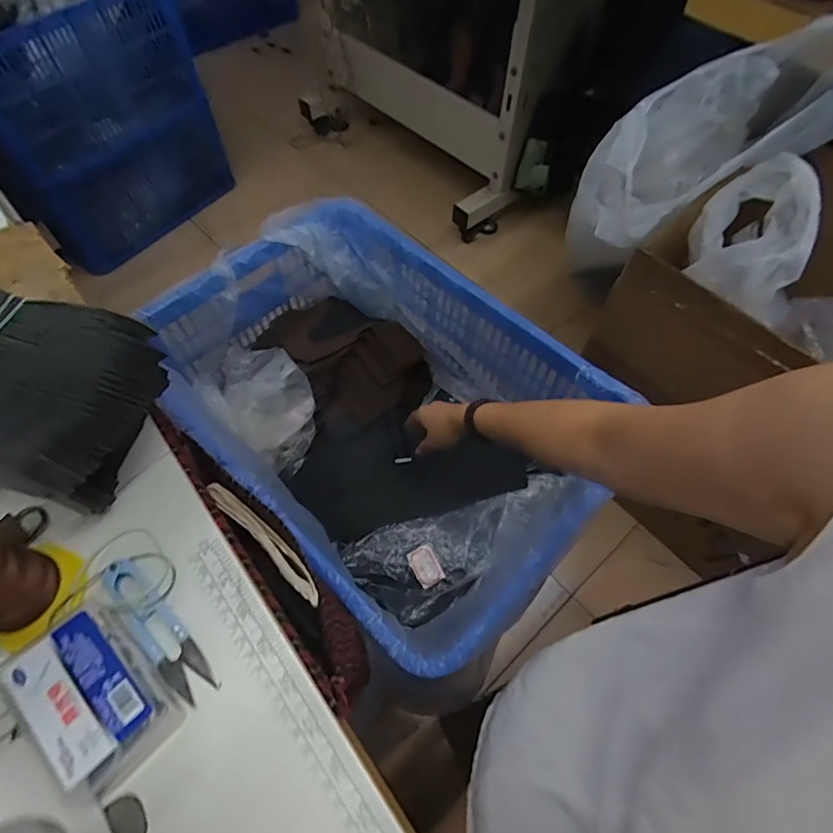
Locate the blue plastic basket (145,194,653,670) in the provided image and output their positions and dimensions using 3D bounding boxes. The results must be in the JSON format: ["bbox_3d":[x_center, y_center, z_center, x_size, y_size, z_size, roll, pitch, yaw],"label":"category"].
[{"bbox_3d":[-0.053,-0.004,0.709,0.593,0.238,0.398,41,67,20],"label":"blue plastic basket"}]

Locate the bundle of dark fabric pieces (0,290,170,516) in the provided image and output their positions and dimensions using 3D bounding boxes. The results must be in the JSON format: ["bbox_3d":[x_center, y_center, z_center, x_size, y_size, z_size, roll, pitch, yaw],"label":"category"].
[{"bbox_3d":[-0.254,-0.017,0.321,0.168,0.065,0.117,19,62,9],"label":"bundle of dark fabric pieces"}]

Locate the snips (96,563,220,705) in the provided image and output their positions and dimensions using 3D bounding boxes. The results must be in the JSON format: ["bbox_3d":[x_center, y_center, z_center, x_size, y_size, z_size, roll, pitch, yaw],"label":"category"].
[{"bbox_3d":[-0.157,0.128,0.297,0.099,0.008,0.023,41,67,20],"label":"snips"}]

